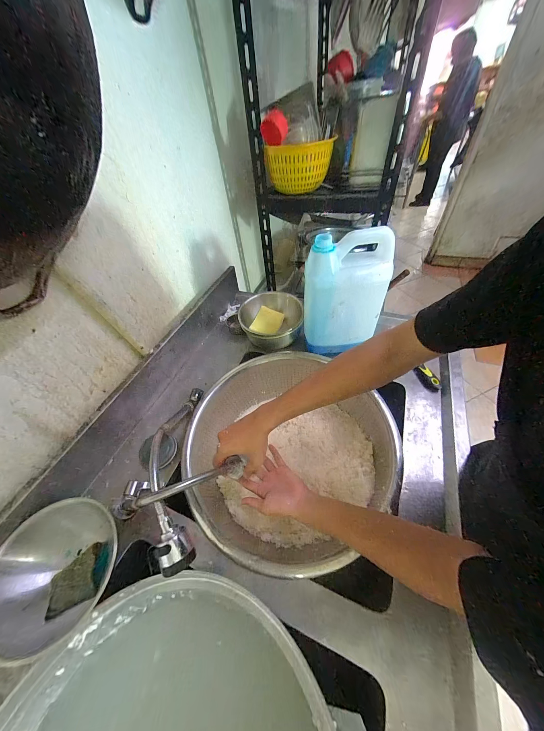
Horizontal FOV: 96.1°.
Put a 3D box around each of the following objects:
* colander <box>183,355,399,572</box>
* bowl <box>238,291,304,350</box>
[{"bbox_3d":[0.028,0.189,0.573,0.420,0.146,0.443,-3,48,3],"label":"colander"},{"bbox_3d":[0.001,-0.142,0.761,0.174,0.083,0.181,8,50,13],"label":"bowl"}]

